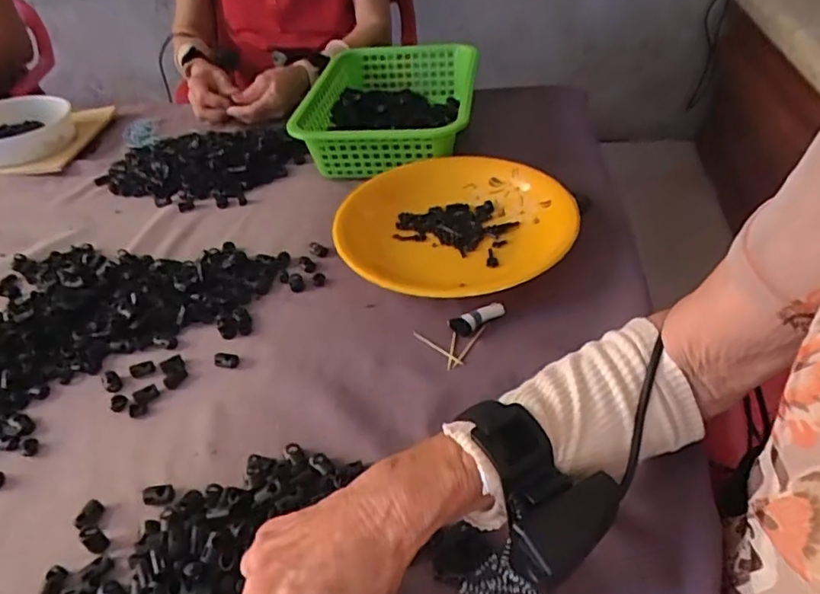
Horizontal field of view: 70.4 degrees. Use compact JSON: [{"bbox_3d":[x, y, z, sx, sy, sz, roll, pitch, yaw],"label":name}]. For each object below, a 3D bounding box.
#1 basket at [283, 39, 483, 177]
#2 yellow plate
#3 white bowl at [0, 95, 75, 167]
[{"bbox_3d":[-0.025,-0.259,0.796,0.204,0.076,0.298,3,42,10],"label":"basket"},{"bbox_3d":[0.049,-0.072,0.607,0.226,0.045,0.233,-3,41,3],"label":"yellow plate"},{"bbox_3d":[-0.605,-0.259,0.890,0.154,0.053,0.161,-3,41,3],"label":"white bowl"}]

